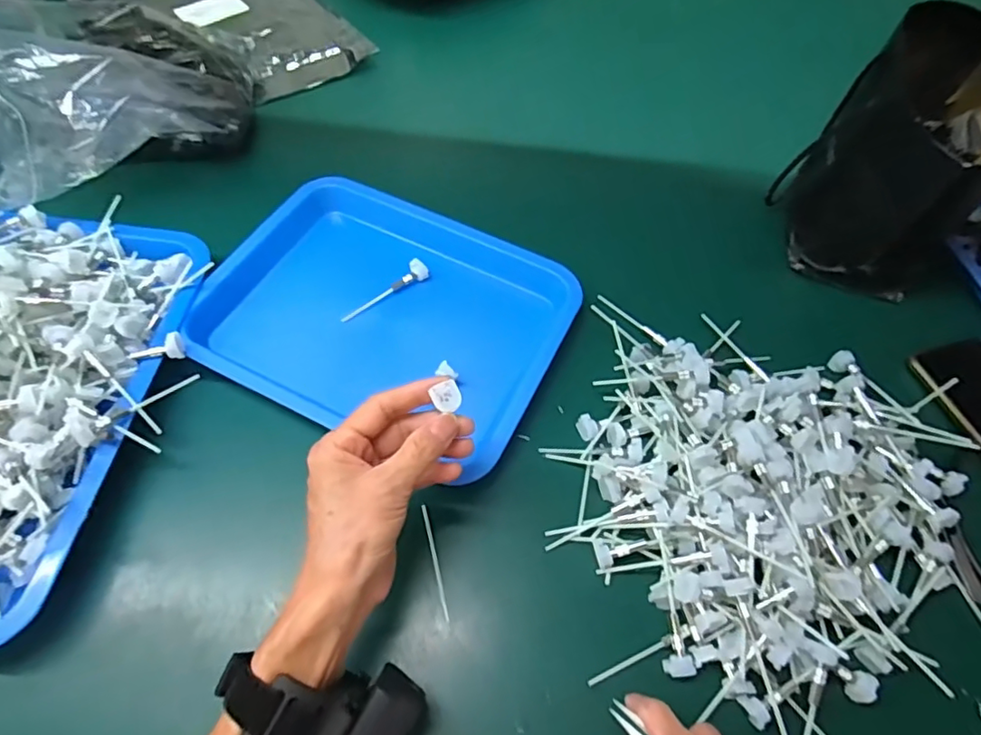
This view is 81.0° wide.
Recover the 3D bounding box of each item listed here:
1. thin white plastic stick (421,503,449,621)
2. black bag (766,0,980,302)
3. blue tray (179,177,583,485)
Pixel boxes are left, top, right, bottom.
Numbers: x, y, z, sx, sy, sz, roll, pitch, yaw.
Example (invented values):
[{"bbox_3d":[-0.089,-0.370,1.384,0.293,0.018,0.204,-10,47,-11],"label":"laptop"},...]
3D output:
[{"bbox_3d":[-0.037,0.131,0.390,0.004,0.004,0.079,-11,61,-10],"label":"thin white plastic stick"},{"bbox_3d":[0.351,-0.188,0.513,0.131,0.162,0.179,18,60,7],"label":"black bag"},{"bbox_3d":[-0.085,-0.053,0.487,0.285,0.025,0.222,22,60,9],"label":"blue tray"}]

